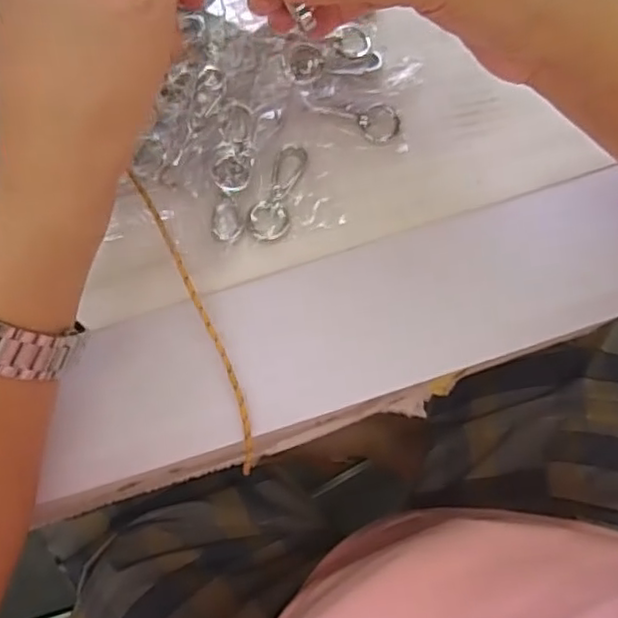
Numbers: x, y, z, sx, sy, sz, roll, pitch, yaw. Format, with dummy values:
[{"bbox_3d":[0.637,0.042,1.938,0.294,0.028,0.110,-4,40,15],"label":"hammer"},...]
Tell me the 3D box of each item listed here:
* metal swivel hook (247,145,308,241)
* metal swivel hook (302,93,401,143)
[{"bbox_3d":[-0.015,-0.064,0.343,0.022,0.004,0.057,22,78,4],"label":"metal swivel hook"},{"bbox_3d":[0.024,-0.107,0.355,0.056,0.008,0.022,4,78,0],"label":"metal swivel hook"}]

